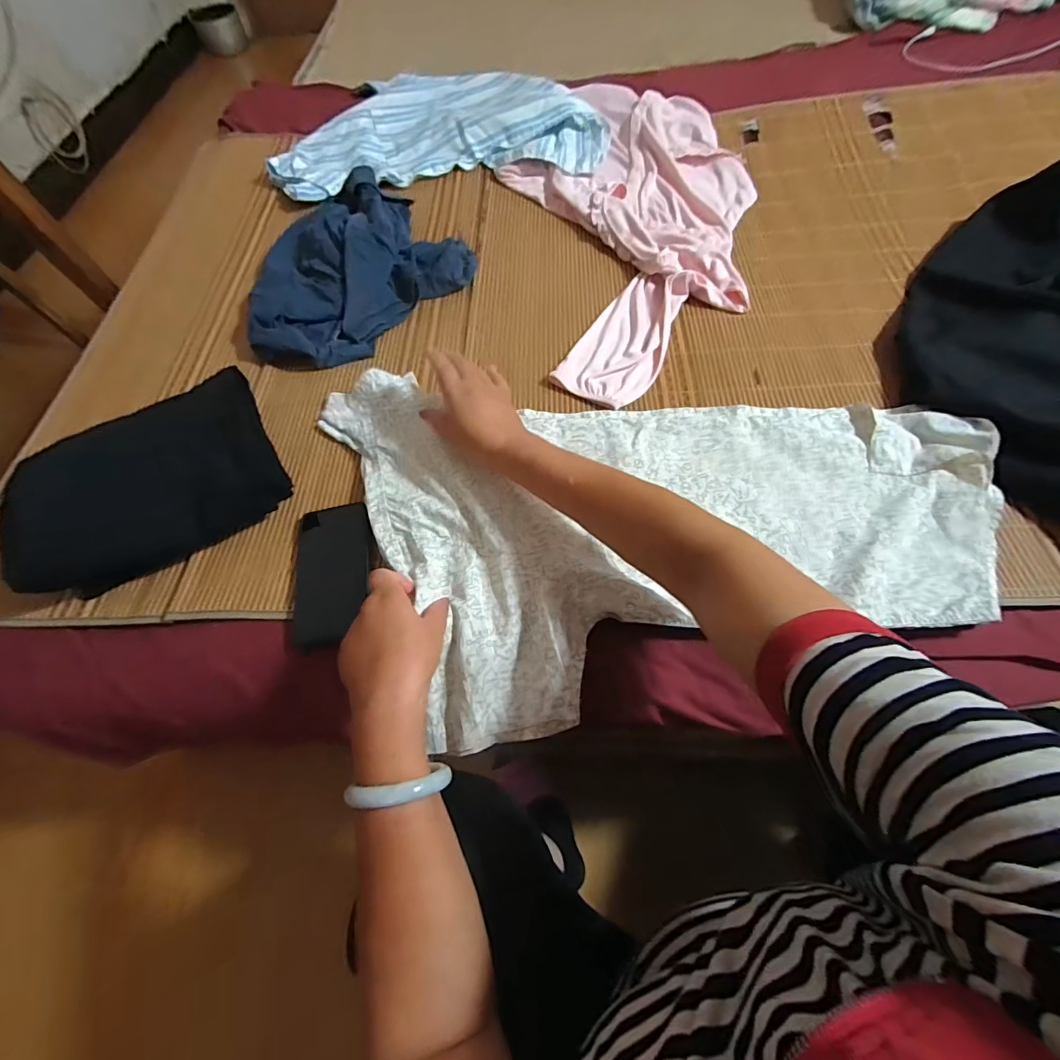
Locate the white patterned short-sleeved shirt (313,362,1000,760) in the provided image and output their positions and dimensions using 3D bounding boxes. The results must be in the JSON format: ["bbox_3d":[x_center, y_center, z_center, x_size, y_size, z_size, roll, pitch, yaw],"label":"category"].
[{"bbox_3d":[0.133,-0.031,0.509,0.674,0.062,0.419,-8,63,-3],"label":"white patterned short-sleeved shirt"}]

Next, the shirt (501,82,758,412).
[{"bbox_3d":[0.182,-0.531,0.758,0.380,0.035,0.773,-8,63,-1],"label":"shirt"}]

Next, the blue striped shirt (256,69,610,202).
[{"bbox_3d":[-0.166,-0.776,0.889,0.585,0.071,0.379,-6,63,0],"label":"blue striped shirt"}]

